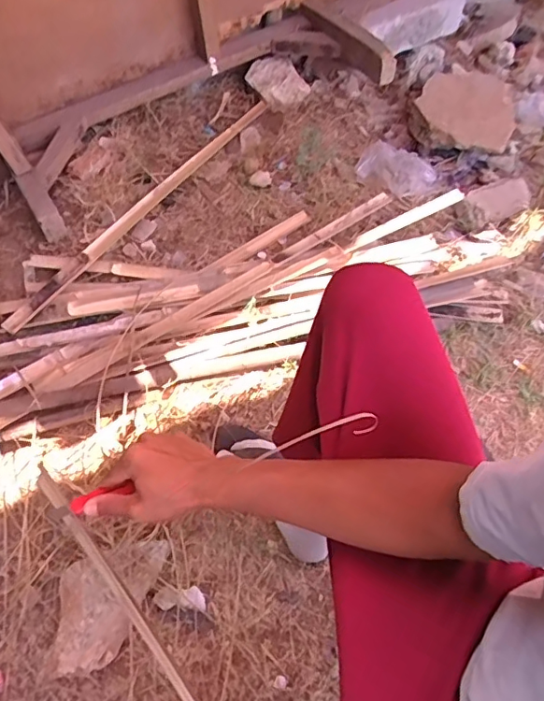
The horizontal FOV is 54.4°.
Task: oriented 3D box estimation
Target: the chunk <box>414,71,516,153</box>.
[{"bbox_3d":[0.576,-0.707,1.525,0.270,0.036,0.369,32,55,6],"label":"chunk"}]

